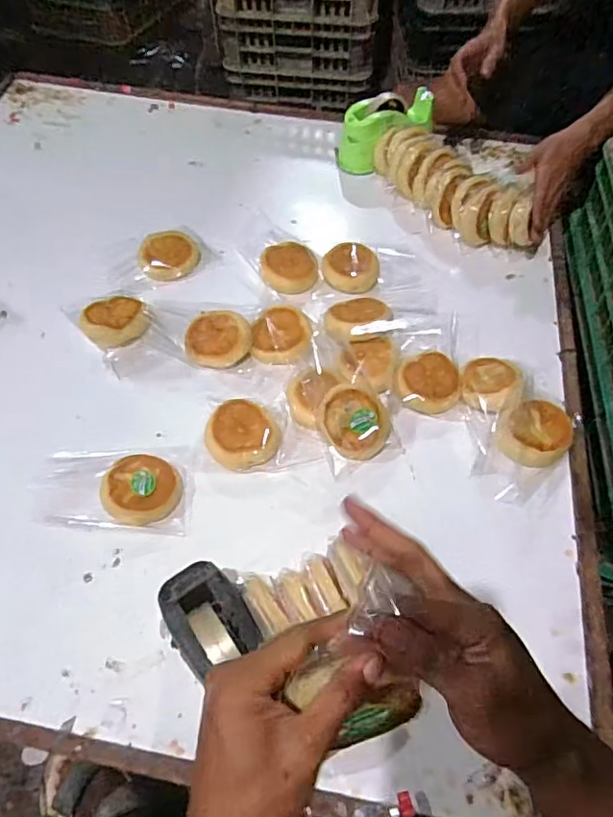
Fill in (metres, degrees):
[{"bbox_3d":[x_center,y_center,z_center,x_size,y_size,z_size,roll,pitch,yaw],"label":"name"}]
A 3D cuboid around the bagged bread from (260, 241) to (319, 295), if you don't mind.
[{"bbox_3d":[-0.029,-0.232,0.912,0.093,0.043,0.092,0,57,1],"label":"bagged bread"}]

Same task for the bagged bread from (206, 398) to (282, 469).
[{"bbox_3d":[-0.087,0.037,0.747,0.098,0.036,0.092,0,57,1],"label":"bagged bread"}]

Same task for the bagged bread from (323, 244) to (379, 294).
[{"bbox_3d":[0.075,-0.232,0.908,0.090,0.037,0.093,0,57,1],"label":"bagged bread"}]

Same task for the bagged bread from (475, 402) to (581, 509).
[{"bbox_3d":[0.296,0.042,0.724,0.175,0.041,0.103,-40,65,-22],"label":"bagged bread"}]

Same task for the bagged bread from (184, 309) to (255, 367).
[{"bbox_3d":[-0.136,-0.108,0.830,0.095,0.045,0.097,-31,62,-17],"label":"bagged bread"}]

